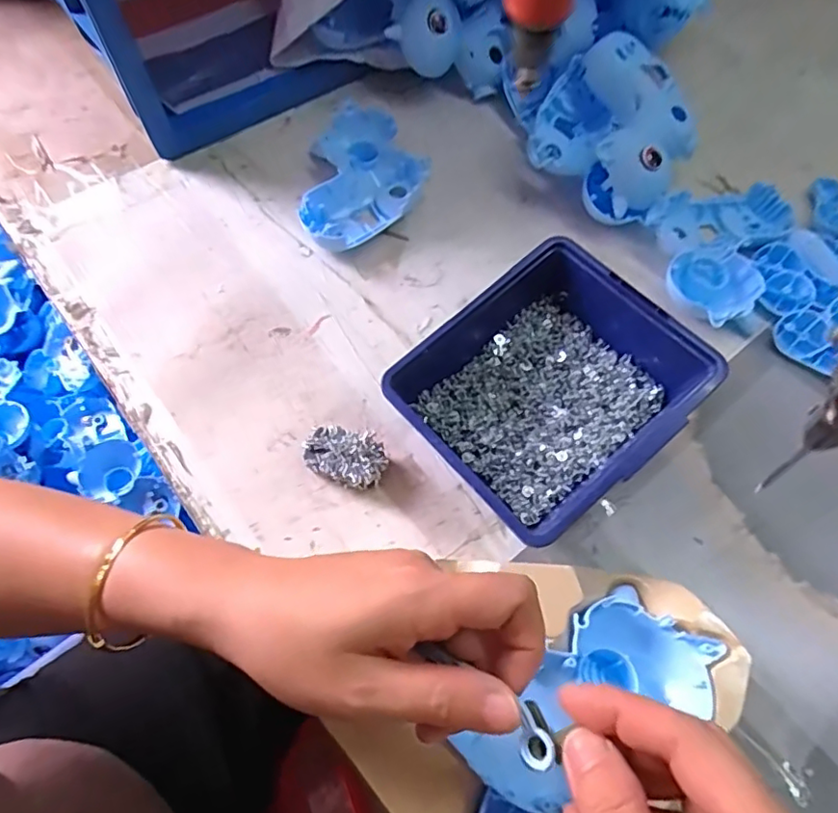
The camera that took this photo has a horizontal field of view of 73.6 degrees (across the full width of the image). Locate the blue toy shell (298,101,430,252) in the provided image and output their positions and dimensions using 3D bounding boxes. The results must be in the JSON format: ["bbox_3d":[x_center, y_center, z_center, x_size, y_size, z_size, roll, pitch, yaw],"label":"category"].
[{"bbox_3d":[-0.046,-0.199,0.492,0.099,0.033,0.155,4,63,2],"label":"blue toy shell"}]

